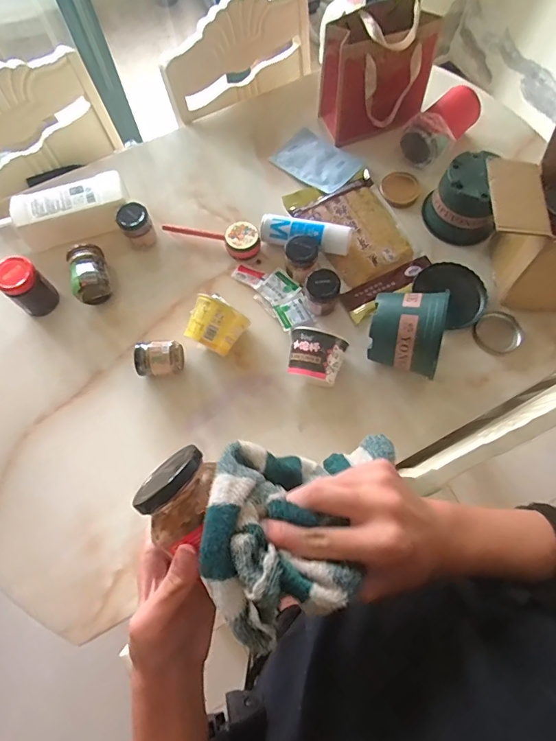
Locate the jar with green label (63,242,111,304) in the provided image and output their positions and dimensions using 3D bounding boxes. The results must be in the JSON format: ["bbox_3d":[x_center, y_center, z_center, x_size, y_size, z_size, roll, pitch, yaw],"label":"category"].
[{"bbox_3d":[-0.343,-0.178,0.803,0.065,0.070,0.109,-16,70,-4],"label":"jar with green label"}]

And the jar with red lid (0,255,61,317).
[{"bbox_3d":[-0.440,-0.144,0.780,0.071,0.098,0.066,0,70,1],"label":"jar with red lid"}]

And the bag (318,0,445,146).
[{"bbox_3d":[0.193,-0.576,0.845,0.201,0.205,0.112,-12,70,-3],"label":"bag"}]

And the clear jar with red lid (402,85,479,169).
[{"bbox_3d":[0.327,-0.489,0.879,0.094,0.078,0.151,39,75,14],"label":"clear jar with red lid"}]

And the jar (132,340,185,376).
[{"bbox_3d":[-0.197,-0.017,0.746,0.079,0.058,0.058,-5,69,0],"label":"jar"}]

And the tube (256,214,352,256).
[{"bbox_3d":[0.050,-0.252,0.807,0.171,0.041,0.050,16,71,7],"label":"tube"}]

